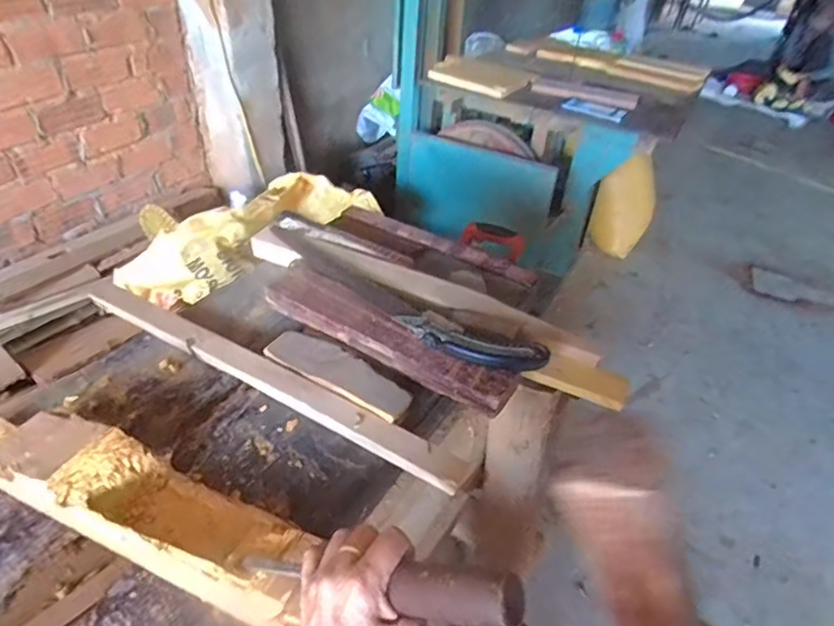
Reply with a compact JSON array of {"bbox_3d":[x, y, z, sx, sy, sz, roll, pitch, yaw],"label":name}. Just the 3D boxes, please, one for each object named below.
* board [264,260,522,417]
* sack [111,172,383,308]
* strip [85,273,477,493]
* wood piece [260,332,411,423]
[{"bbox_3d":[-0.046,0.029,0.707,0.359,0.029,0.081,28,43,27],"label":"board"},{"bbox_3d":[-0.454,-0.229,1.510,0.280,0.162,0.718,29,44,29],"label":"sack"},{"bbox_3d":[-0.217,0.069,0.691,0.617,0.023,0.042,23,41,23],"label":"strip"},{"bbox_3d":[-0.095,0.070,0.665,0.195,0.012,0.056,24,42,23],"label":"wood piece"}]

